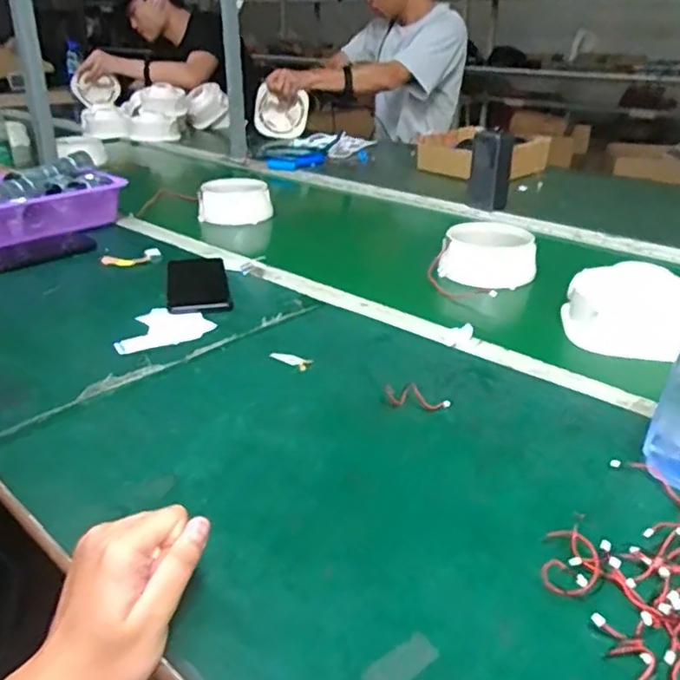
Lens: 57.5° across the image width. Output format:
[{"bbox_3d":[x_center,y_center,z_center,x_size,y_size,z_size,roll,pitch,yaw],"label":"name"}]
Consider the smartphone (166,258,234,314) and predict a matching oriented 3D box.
[{"bbox_3d":[-0.176,-0.069,0.768,0.074,0.013,0.147,-7,29,-13],"label":"smartphone"}]

